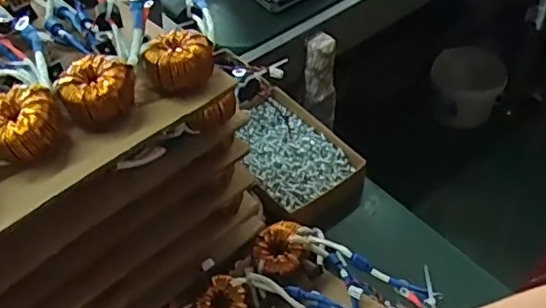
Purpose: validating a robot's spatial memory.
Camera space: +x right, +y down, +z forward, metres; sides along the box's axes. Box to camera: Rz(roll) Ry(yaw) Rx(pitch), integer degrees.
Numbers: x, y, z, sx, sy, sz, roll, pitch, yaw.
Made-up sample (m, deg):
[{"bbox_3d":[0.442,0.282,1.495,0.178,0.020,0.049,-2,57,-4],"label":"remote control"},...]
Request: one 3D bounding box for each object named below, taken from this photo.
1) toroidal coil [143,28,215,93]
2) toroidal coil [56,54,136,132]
[{"bbox_3d":[-0.085,-0.088,0.525,0.059,0.035,0.055,-2,48,2],"label":"toroidal coil"},{"bbox_3d":[-0.152,-0.054,0.495,0.057,0.039,0.056,-2,48,2],"label":"toroidal coil"}]

